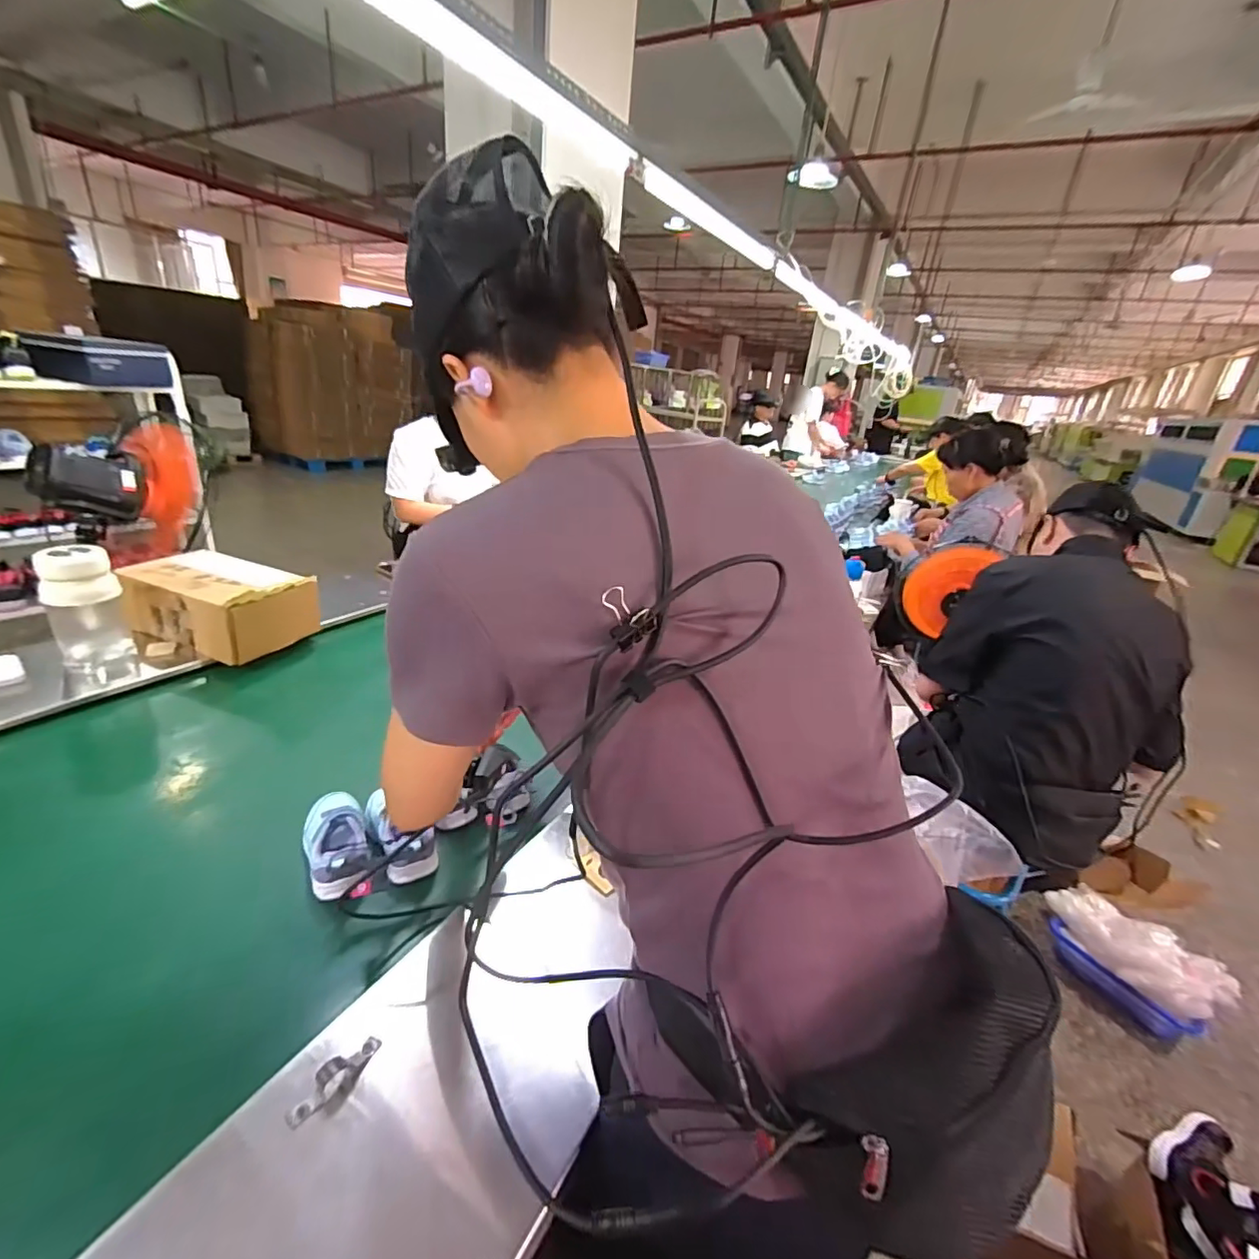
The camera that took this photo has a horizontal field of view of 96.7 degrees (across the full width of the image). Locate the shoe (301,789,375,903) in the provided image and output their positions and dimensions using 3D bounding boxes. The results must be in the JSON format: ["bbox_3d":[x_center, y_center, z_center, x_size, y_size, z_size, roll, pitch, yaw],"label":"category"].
[{"bbox_3d":[-0.364,0.259,0.694,0.066,0.052,0.168,-10,30,-33],"label":"shoe"}]

